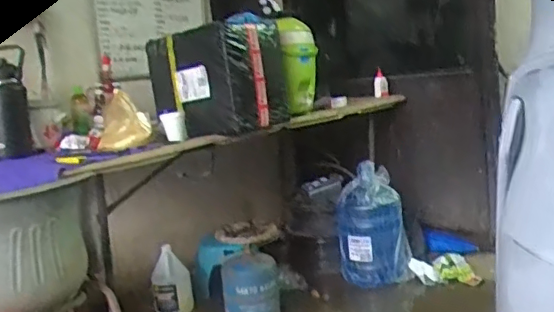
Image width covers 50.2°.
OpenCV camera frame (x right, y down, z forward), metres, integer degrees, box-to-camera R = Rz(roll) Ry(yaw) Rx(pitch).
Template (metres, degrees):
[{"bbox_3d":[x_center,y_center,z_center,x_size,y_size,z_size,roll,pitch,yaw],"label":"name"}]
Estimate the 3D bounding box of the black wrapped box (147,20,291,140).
[{"bbox_3d":[-0.191,-0.249,1.949,0.330,0.335,0.332,0,11,34],"label":"black wrapped box"}]

